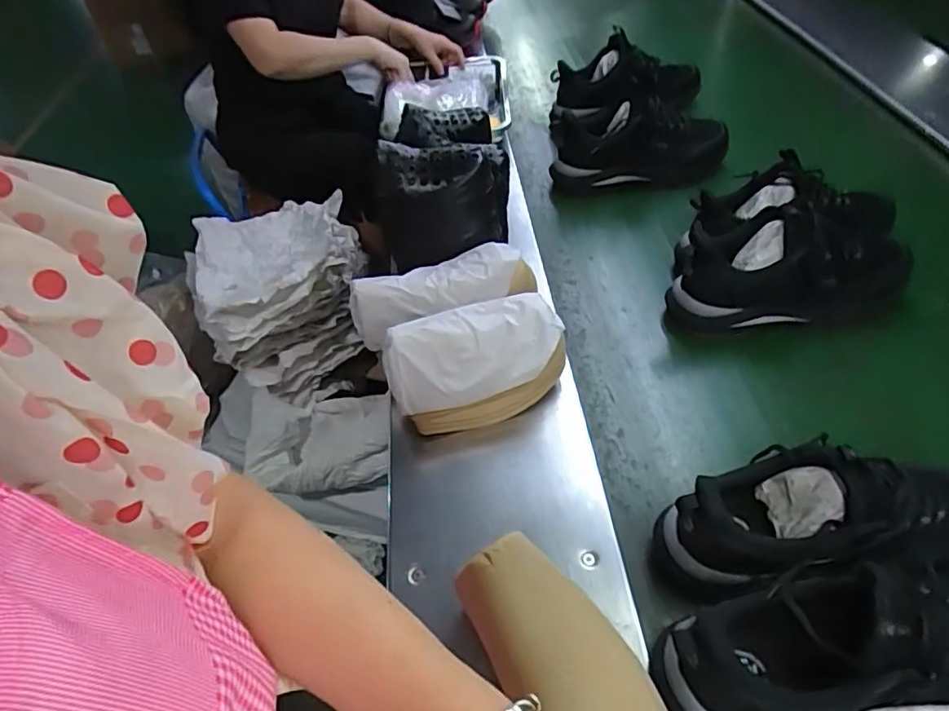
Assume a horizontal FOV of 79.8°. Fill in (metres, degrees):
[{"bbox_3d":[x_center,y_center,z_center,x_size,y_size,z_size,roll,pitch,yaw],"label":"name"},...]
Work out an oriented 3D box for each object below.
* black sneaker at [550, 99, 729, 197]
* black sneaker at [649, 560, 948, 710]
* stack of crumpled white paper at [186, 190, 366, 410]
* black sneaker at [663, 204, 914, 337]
[{"bbox_3d":[0.292,-0.358,0.998,0.299,0.167,0.098,-3,49,3],"label":"black sneaker"},{"bbox_3d":[0.316,0.225,0.445,0.320,0.120,0.109,-12,49,-5],"label":"black sneaker"},{"bbox_3d":[-0.381,-0.129,1.140,0.295,0.253,0.379,-22,50,-14],"label":"stack of crumpled white paper"},{"bbox_3d":[0.432,-0.111,0.759,0.319,0.146,0.122,-1,49,5],"label":"black sneaker"}]

